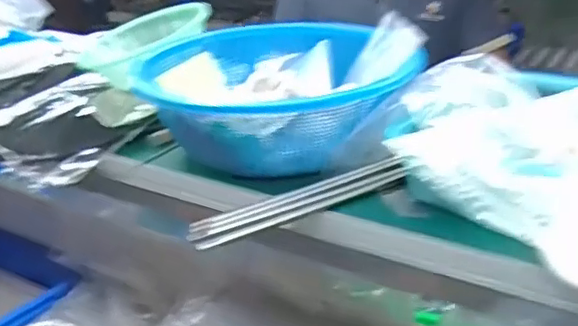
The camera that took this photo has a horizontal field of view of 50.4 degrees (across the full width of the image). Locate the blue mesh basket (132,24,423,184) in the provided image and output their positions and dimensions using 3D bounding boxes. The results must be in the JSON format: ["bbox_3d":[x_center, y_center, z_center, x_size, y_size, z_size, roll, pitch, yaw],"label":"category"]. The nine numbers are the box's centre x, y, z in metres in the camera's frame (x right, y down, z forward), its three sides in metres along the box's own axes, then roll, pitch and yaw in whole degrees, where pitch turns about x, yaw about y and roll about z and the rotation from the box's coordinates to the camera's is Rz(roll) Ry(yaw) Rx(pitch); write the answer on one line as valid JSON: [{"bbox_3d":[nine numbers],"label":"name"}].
[{"bbox_3d":[-0.018,-0.072,0.630,0.257,0.095,0.236,-4,23,-1],"label":"blue mesh basket"}]

